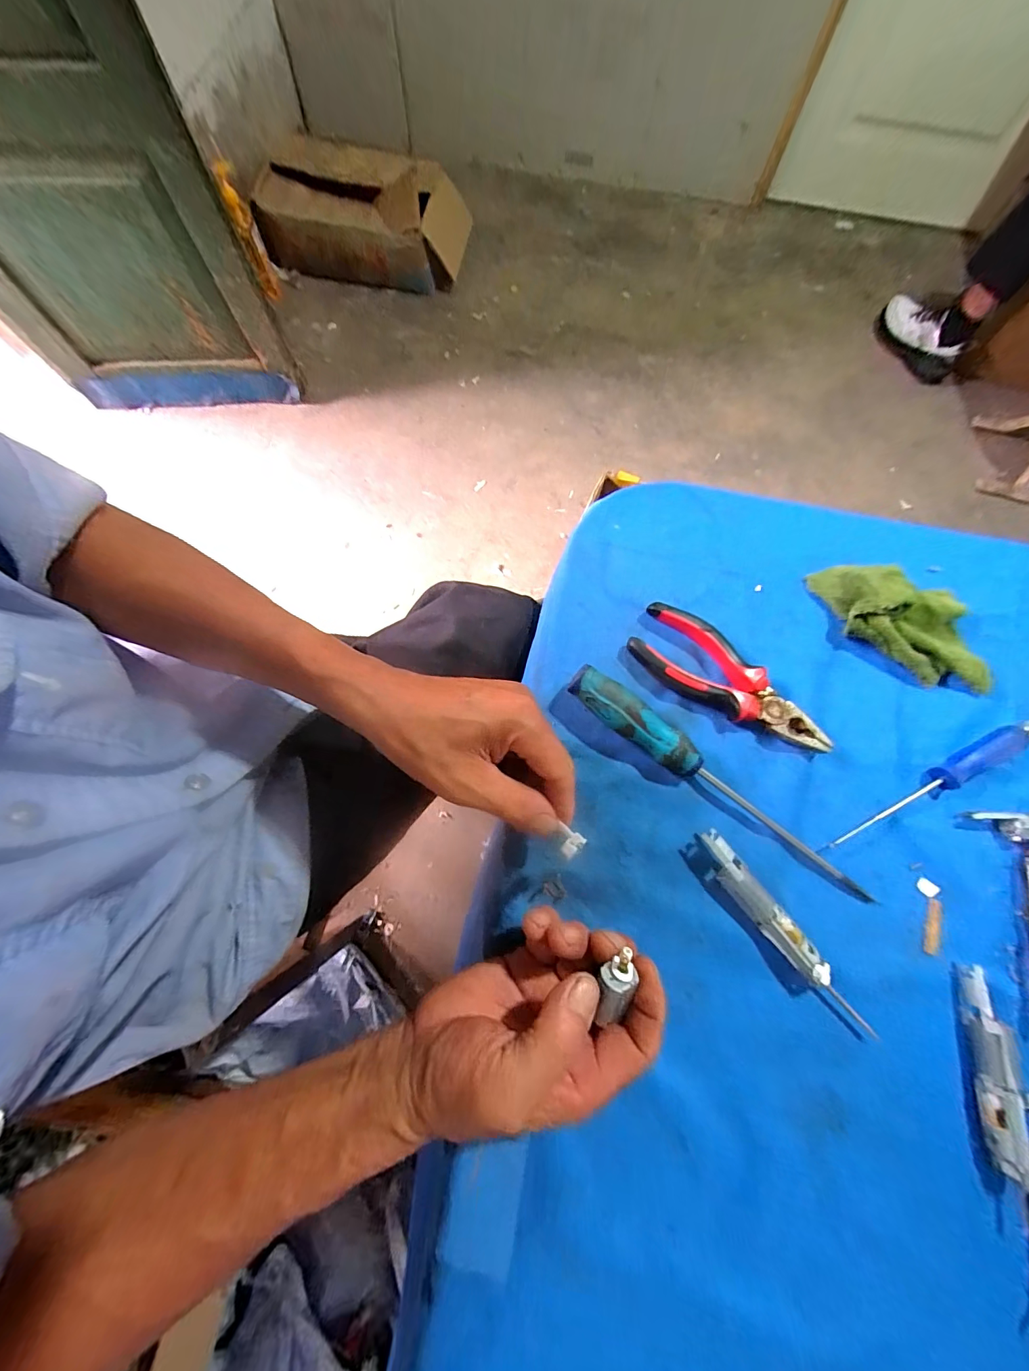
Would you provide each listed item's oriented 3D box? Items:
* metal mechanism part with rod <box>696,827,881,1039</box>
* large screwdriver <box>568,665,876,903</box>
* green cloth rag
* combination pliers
[{"bbox_3d":[0.170,0.157,0.287,0.019,0.019,0.139,-37,77,-11],"label":"metal mechanism part with rod"},{"bbox_3d":[0.141,0.067,0.308,0.239,0.031,0.028,37,76,10],"label":"large screwdriver"},{"bbox_3d":[0.309,-0.053,0.343,0.133,0.039,0.087,12,73,3],"label":"green cloth rag"},{"bbox_3d":[0.162,-0.001,0.336,0.156,0.021,0.053,35,76,9],"label":"combination pliers"}]

